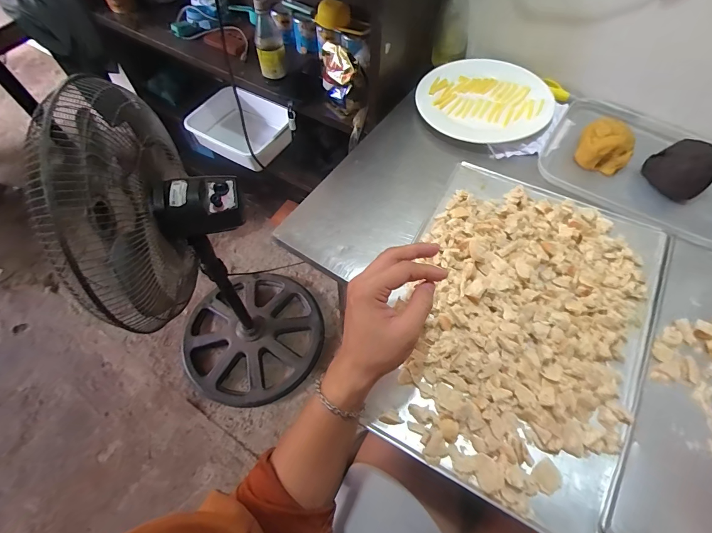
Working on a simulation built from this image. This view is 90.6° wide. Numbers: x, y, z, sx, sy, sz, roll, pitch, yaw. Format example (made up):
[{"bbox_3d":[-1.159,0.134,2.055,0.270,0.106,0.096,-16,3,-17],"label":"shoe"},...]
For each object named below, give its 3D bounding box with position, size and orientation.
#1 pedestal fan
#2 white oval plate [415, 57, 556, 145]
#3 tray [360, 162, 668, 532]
[{"bbox_3d":[-0.394,0.030,0.909,0.356,0.931,0.435,20,61,11],"label":"pedestal fan"},{"bbox_3d":[0.247,-0.337,0.691,0.242,0.023,0.236,5,61,4],"label":"white oval plate"},{"bbox_3d":[0.218,0.054,0.467,0.316,0.027,0.445,26,65,15],"label":"tray"}]

